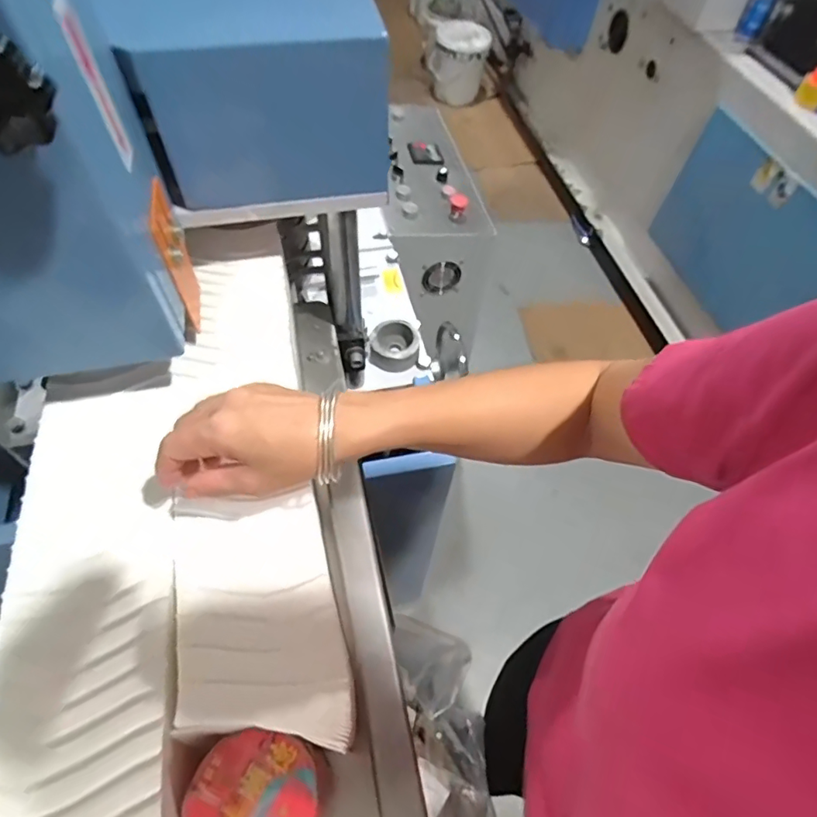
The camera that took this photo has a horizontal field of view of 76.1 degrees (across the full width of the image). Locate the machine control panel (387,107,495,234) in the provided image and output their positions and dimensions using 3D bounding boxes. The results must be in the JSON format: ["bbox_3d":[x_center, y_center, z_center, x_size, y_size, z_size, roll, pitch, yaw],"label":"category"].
[{"bbox_3d":[0.029,-0.536,1.143,0.229,0.049,0.455,-5,58,-7],"label":"machine control panel"}]

